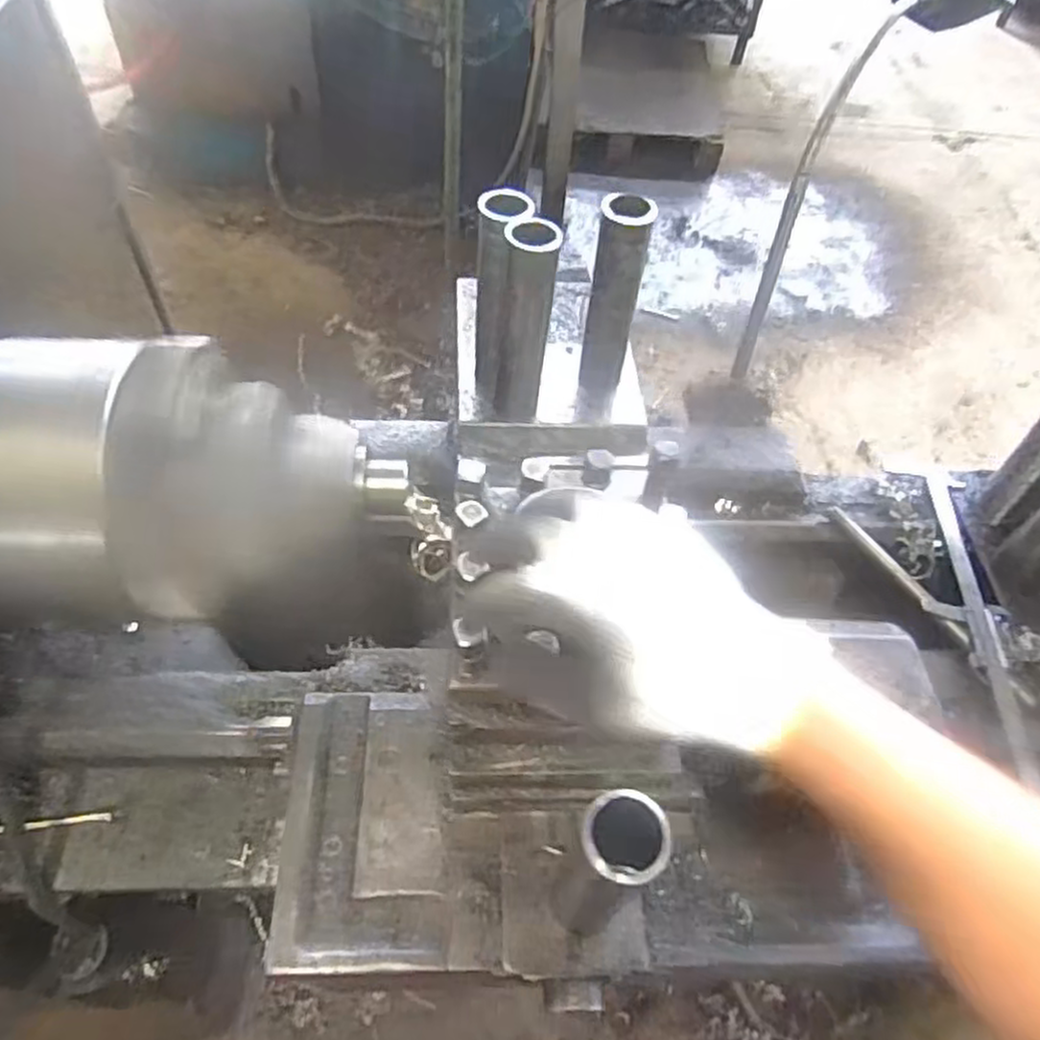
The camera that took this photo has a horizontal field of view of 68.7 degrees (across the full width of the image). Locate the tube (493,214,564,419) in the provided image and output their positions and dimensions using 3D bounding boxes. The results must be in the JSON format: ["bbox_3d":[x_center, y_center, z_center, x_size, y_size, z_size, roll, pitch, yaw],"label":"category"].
[{"bbox_3d":[0.004,-0.169,0.676,0.042,0.185,0.047,5,54,-2],"label":"tube"}]

